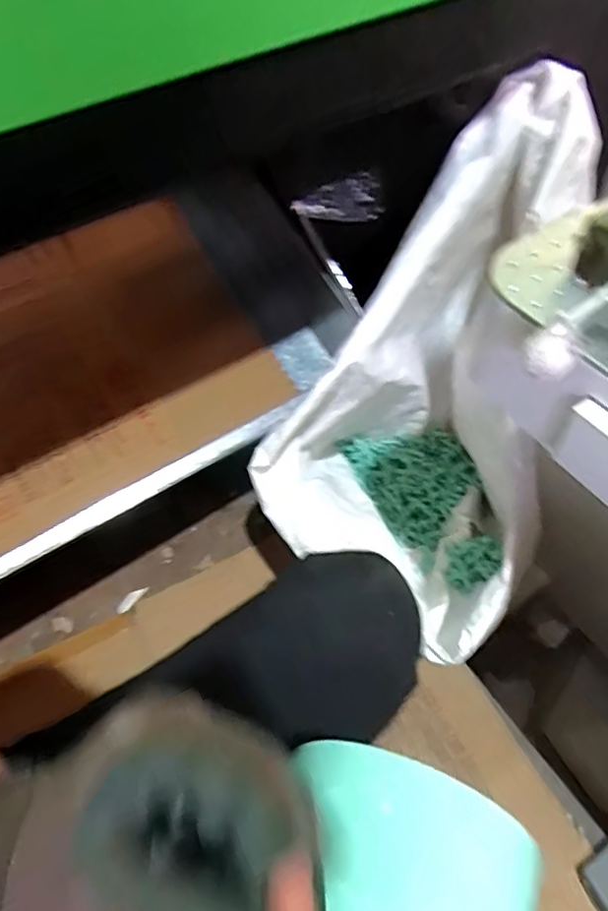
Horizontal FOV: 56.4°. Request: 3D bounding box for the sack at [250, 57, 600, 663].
[{"bbox_3d":[0.233,-0.129,0.829,0.344,0.479,0.679,28,60,23],"label":"sack"}]

